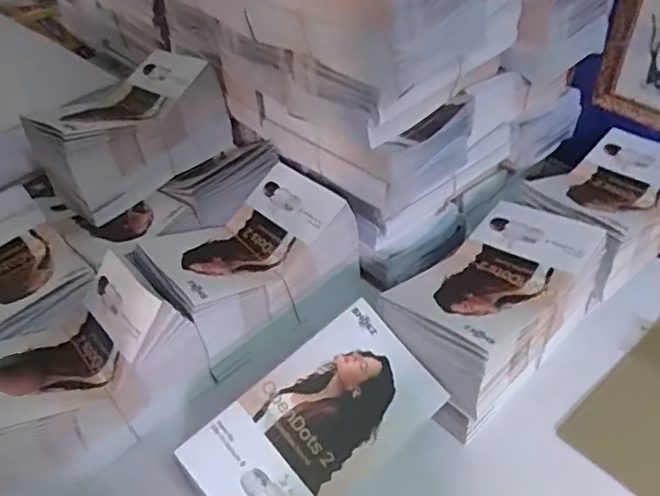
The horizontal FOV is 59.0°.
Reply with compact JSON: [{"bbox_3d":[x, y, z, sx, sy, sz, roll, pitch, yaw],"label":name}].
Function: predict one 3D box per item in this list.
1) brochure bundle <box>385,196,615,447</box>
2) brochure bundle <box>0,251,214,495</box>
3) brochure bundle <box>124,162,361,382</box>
[{"bbox_3d":[0.132,0.051,0.485,0.182,0.102,0.099,-36,52,-28],"label":"brochure bundle"},{"bbox_3d":[-0.197,0.098,0.453,0.171,0.104,0.110,-34,51,-26],"label":"brochure bundle"},{"bbox_3d":[-0.073,0.014,0.532,0.177,0.089,0.107,-33,50,-25],"label":"brochure bundle"}]

